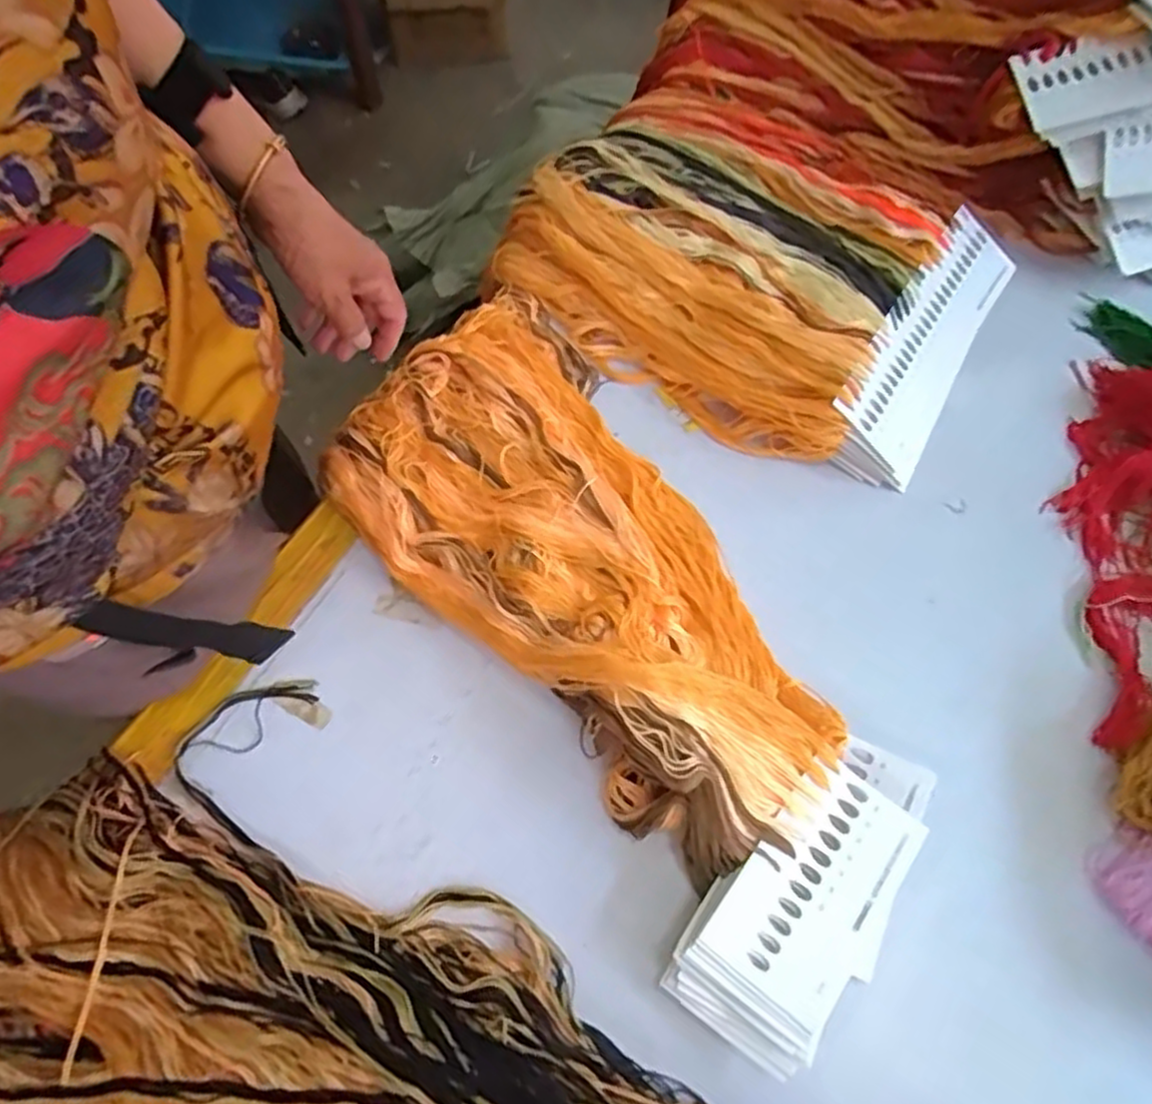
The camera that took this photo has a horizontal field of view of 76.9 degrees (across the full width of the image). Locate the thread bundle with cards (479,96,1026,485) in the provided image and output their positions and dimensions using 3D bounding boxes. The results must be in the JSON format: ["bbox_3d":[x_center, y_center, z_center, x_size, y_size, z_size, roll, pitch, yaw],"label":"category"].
[{"bbox_3d":[0.141,-0.257,0.622,0.418,0.058,0.307,34,69,15],"label":"thread bundle with cards"}]

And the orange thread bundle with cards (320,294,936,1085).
[{"bbox_3d":[0.010,0.023,0.485,0.215,0.065,0.544,-31,69,-15],"label":"orange thread bundle with cards"}]

